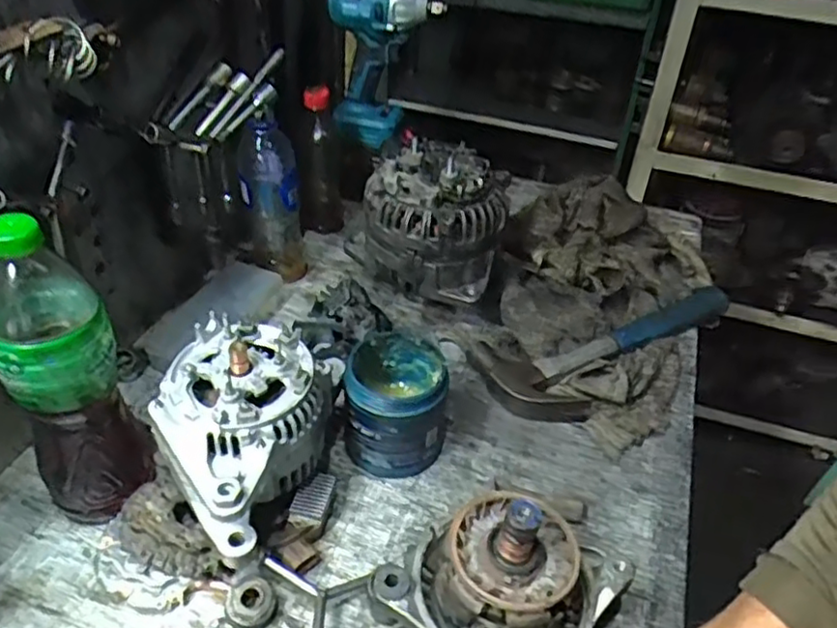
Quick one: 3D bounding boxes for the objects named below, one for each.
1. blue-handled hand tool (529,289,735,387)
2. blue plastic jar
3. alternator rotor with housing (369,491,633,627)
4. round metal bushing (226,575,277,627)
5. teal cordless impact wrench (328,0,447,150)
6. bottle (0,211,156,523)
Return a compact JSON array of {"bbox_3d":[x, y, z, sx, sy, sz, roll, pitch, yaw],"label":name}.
[{"bbox_3d":[0.248,0.024,0.774,0.314,0.022,0.046,-21,46,-28],"label":"blue-handled hand tool"},{"bbox_3d":[-0.022,0.083,0.622,0.086,0.101,0.093,3,40,-2],"label":"blue plastic jar"},{"bbox_3d":[0.061,0.182,0.476,0.139,0.144,0.127,27,45,24],"label":"alternator rotor with housing"},{"bbox_3d":[-0.125,0.218,0.511,0.035,0.024,0.032,3,40,-2],"label":"round metal bushing"},{"bbox_3d":[-0.046,-0.325,0.875,0.138,0.200,0.064,9,39,6],"label":"teal cordless impact wrench"},{"bbox_3d":[-0.253,0.053,0.503,0.062,0.273,0.073,6,40,2],"label":"bottle"}]

